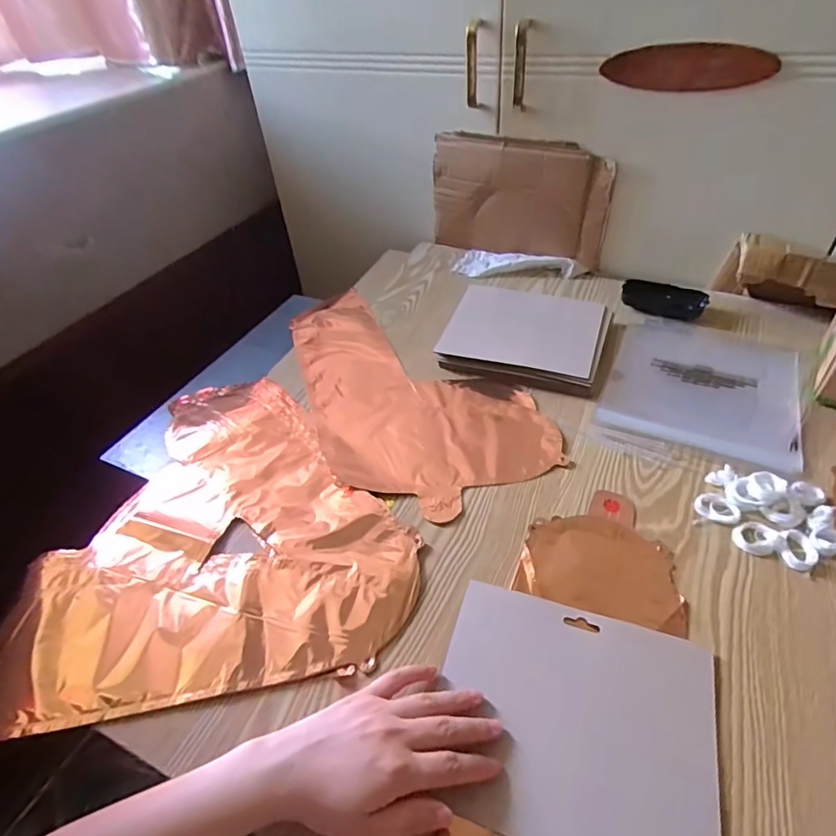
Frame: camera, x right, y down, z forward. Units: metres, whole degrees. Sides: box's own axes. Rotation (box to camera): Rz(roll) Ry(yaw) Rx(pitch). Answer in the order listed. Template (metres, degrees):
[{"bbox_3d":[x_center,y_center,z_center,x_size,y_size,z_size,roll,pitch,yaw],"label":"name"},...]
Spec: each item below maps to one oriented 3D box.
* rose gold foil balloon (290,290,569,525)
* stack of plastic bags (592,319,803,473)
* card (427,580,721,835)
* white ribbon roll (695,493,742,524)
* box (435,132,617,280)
[{"bbox_3d":[-0.033,-0.049,0.658,0.229,0.009,0.431,-22,46,-17],"label":"rose gold foil balloon"},{"bbox_3d":[0.339,-0.048,0.616,0.199,0.011,0.259,17,47,21],"label":"stack of plastic bags"},{"bbox_3d":[0.110,0.214,0.371,0.189,0.010,0.161,11,46,17],"label":"card"},{"bbox_3d":[0.281,0.084,0.484,0.038,0.009,0.027,23,50,26],"label":"white ribbon roll"},{"bbox_3d":[0.152,-0.335,0.800,0.274,0.172,0.020,17,48,22],"label":"box"}]

